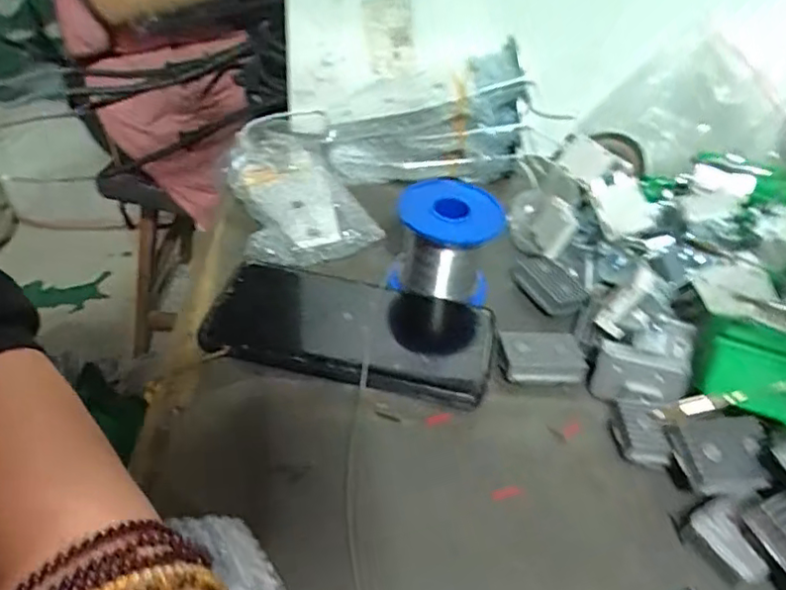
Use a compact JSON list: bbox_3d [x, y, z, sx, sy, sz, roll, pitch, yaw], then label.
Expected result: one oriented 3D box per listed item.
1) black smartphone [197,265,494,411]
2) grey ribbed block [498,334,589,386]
[{"bbox_3d":[-0.023,0.018,0.361,0.161,0.017,0.079,10,43,7],"label":"black smartphone"},{"bbox_3d":[0.089,0.036,0.358,0.047,0.009,0.036,4,43,0],"label":"grey ribbed block"}]

